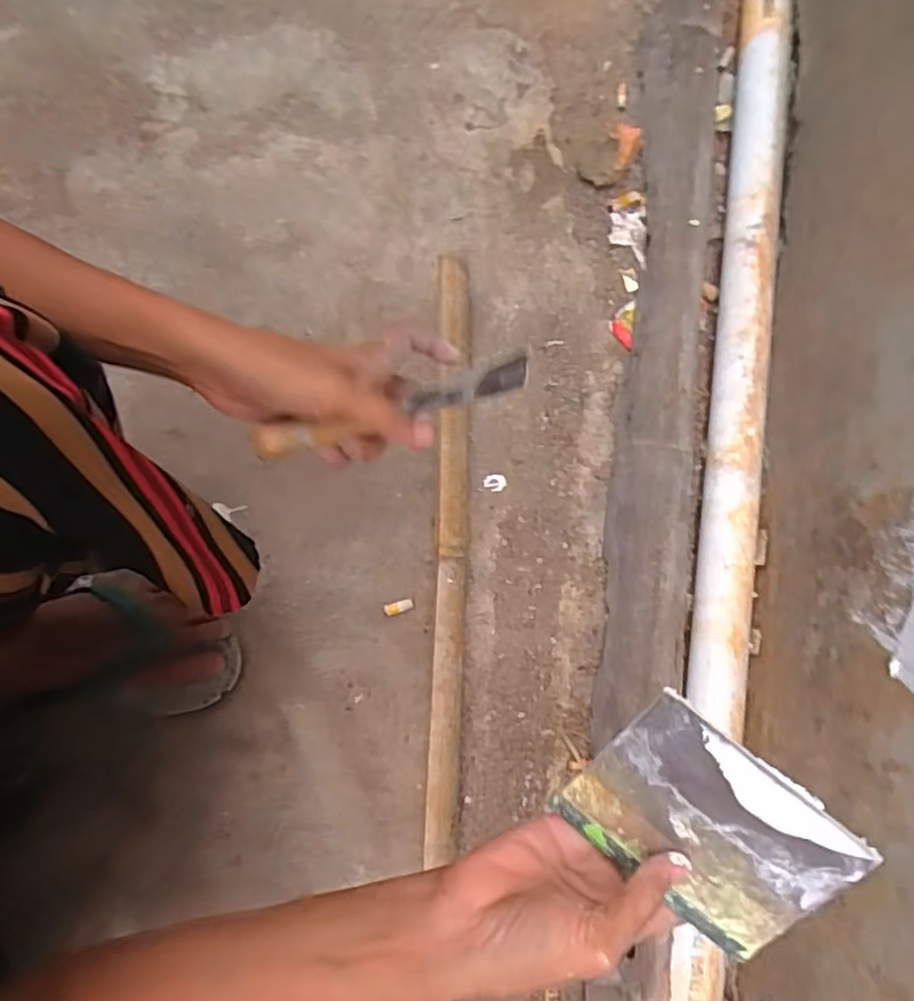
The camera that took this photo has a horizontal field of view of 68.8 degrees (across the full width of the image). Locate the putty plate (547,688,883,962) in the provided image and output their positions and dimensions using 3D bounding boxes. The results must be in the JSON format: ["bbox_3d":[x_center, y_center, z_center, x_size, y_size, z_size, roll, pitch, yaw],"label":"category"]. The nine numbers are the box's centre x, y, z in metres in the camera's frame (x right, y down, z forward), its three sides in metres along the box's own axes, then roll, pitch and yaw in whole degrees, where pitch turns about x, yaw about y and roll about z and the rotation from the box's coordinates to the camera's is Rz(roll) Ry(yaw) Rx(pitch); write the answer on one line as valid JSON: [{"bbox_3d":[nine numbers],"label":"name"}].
[{"bbox_3d":[0.118,0.156,0.315,0.118,0.004,0.089,38,110,5],"label":"putty plate"}]

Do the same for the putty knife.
[{"bbox_3d":[-0.035,-0.055,0.401,0.172,0.028,0.016,-18,80,-14],"label":"putty knife"}]

